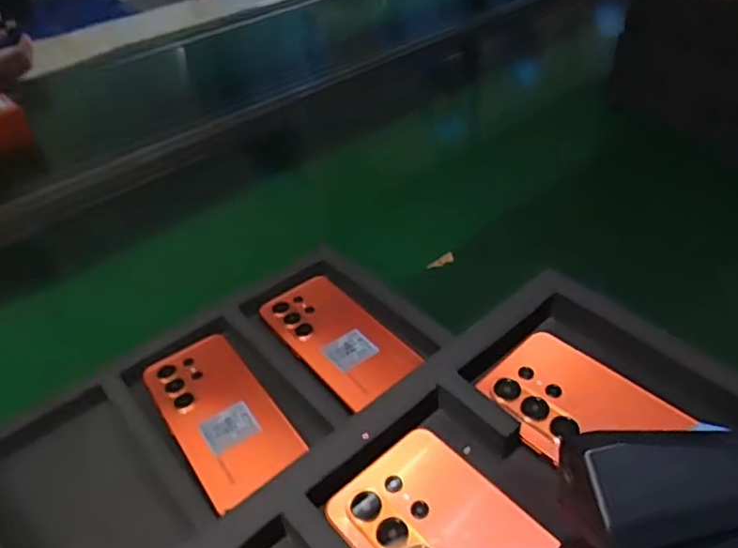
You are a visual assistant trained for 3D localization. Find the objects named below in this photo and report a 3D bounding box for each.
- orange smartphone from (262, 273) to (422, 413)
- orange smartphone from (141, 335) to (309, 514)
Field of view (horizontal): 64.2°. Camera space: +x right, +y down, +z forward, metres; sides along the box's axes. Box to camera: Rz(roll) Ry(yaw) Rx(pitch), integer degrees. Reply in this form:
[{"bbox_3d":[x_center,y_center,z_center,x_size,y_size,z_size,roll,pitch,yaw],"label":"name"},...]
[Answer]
[{"bbox_3d":[-0.029,0.055,0.533,0.077,0.008,0.155,-29,46,-26],"label":"orange smartphone"},{"bbox_3d":[-0.121,0.111,0.478,0.077,0.004,0.161,-27,46,-24],"label":"orange smartphone"}]

